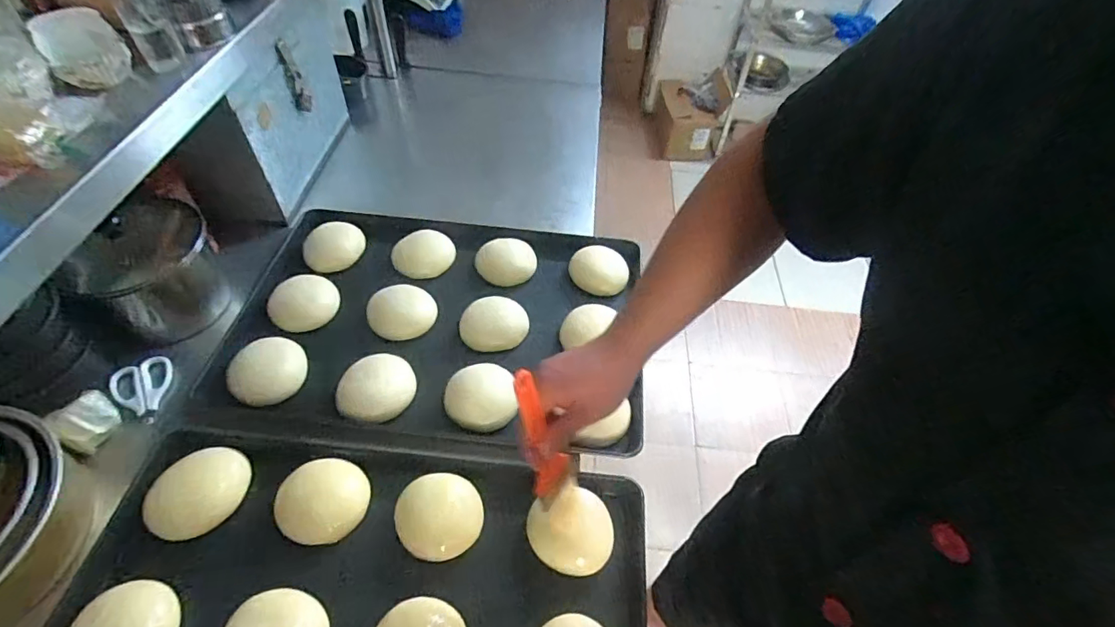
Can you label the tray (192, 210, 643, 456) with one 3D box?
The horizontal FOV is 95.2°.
[{"bbox_3d":[-0.171,0.000,0.772,0.579,0.031,0.391,6,51,-1],"label":"tray"}]

